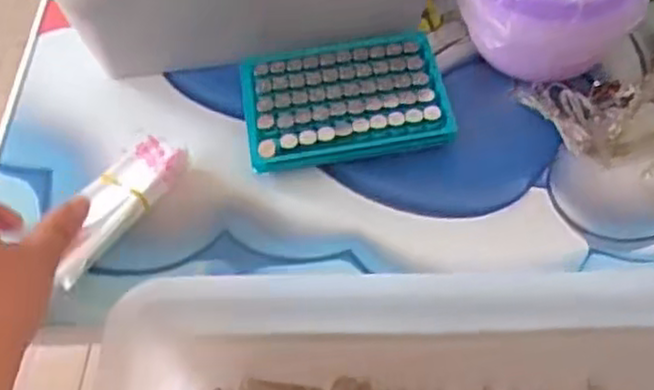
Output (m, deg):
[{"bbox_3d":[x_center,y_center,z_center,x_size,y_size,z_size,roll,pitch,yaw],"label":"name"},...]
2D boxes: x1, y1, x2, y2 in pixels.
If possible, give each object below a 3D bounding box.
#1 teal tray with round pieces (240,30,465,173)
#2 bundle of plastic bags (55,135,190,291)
[{"bbox_3d":[0.011,-0.065,0.493,0.130,0.023,0.092,-8,56,-2],"label":"teal tray with round pieces"},{"bbox_3d":[-0.125,0.008,0.445,0.036,0.017,0.108,23,60,13],"label":"bundle of plastic bags"}]

